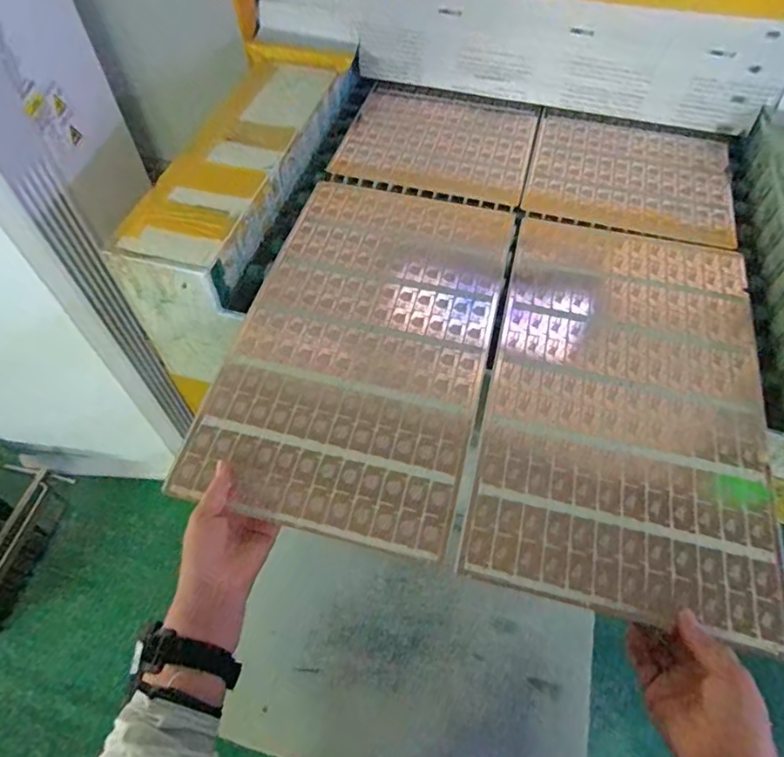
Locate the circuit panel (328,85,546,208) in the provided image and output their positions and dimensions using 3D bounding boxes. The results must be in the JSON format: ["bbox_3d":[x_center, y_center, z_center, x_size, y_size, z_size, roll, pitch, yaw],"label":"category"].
[{"bbox_3d":[0.081,-0.400,0.891,0.301,0.014,0.266,14,54,7],"label":"circuit panel"}]

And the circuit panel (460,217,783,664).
[{"bbox_3d":[0.278,0.008,0.635,0.307,0.007,0.522,13,57,9],"label":"circuit panel"}]

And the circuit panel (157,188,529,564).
[{"bbox_3d":[-0.028,-0.063,0.678,0.300,0.013,0.517,13,59,6],"label":"circuit panel"}]

